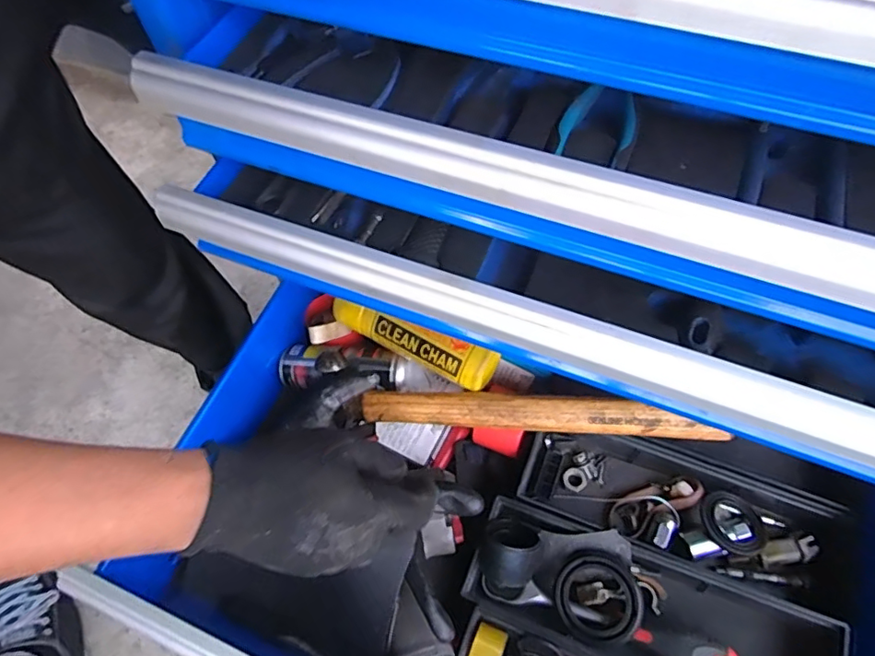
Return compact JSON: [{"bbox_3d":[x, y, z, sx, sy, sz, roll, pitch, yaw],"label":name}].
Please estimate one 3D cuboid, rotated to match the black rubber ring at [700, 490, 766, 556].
[{"bbox_3d":[0.266,0.175,0.496,0.052,0.011,0.056,-1,60,2],"label":"black rubber ring"}]

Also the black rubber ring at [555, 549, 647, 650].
[{"bbox_3d":[0.140,0.227,0.473,0.071,0.010,0.067,12,75,27],"label":"black rubber ring"}]

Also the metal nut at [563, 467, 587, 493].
[{"bbox_3d":[0.135,0.149,0.540,0.023,0.005,0.022,-1,60,2],"label":"metal nut"}]

